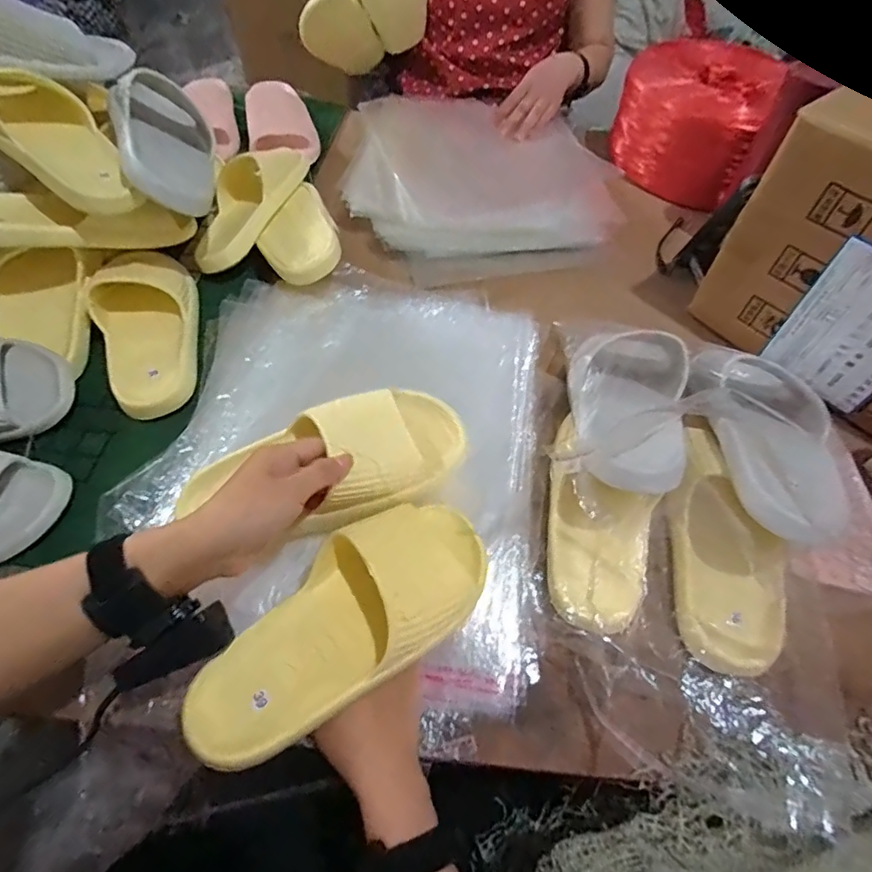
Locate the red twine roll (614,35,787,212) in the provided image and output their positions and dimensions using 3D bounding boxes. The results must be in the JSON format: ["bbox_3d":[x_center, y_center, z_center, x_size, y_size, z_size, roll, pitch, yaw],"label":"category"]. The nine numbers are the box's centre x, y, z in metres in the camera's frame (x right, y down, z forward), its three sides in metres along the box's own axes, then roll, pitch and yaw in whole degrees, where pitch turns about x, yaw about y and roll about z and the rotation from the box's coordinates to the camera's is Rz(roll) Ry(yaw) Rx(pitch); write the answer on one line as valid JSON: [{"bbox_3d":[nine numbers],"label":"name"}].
[{"bbox_3d":[0.403,-0.490,0.827,0.189,0.148,0.199,1,56,-2],"label":"red twine roll"}]

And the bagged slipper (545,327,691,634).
[{"bbox_3d":[0.161,0.014,0.463,0.103,0.080,0.299,14,74,7],"label":"bagged slipper"}]

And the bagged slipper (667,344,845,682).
[{"bbox_3d":[0.271,0.053,0.455,0.112,0.079,0.281,13,76,6],"label":"bagged slipper"}]

